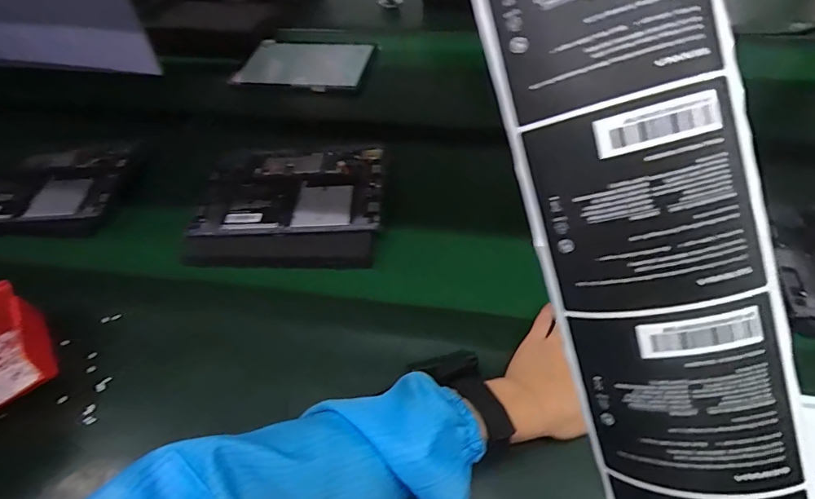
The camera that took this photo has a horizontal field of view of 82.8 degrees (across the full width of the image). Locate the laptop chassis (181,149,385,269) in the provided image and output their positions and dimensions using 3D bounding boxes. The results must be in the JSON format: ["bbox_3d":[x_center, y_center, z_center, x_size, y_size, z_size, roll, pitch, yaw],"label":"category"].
[{"bbox_3d":[-0.161,-0.067,0.637,0.260,0.040,0.200,2,52,6],"label":"laptop chassis"}]

